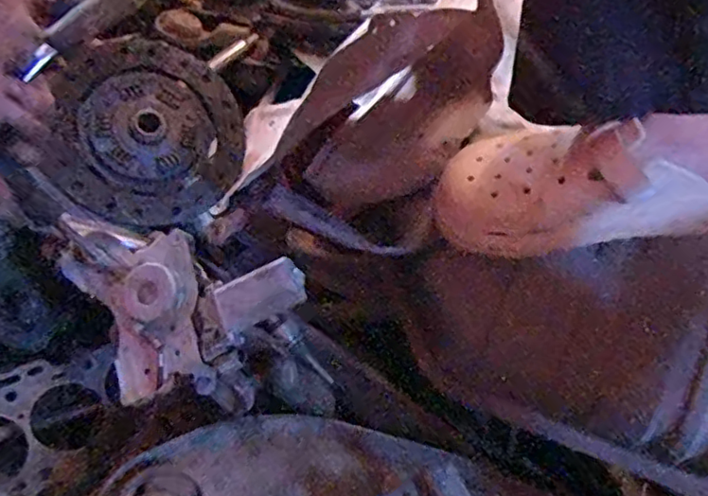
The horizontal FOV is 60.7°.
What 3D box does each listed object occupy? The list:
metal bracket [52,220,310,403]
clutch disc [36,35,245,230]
[{"bbox_3d":[-0.147,0.026,0.506,0.150,0.070,0.173,-27,56,-21],"label":"metal bracket"},{"bbox_3d":[-0.199,-0.114,0.581,0.180,0.019,0.187,5,76,-22],"label":"clutch disc"}]

